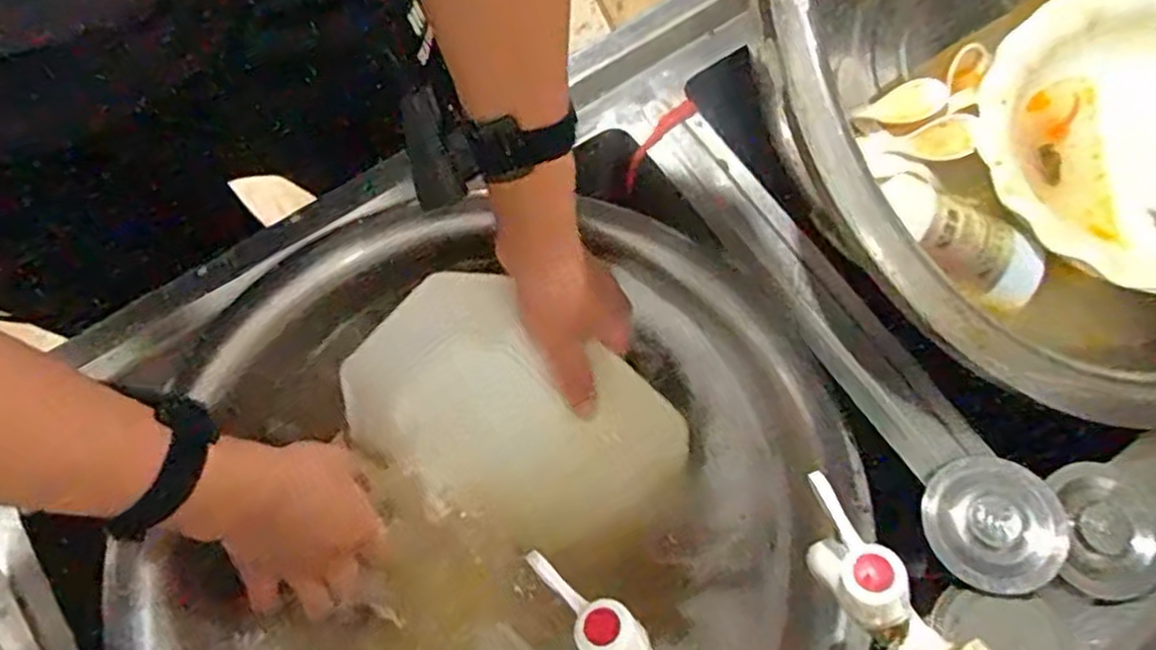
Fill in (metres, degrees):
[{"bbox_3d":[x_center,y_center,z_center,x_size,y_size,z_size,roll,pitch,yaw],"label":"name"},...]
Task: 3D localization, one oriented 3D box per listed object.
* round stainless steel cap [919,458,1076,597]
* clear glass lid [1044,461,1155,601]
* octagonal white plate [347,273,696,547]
[{"bbox_3d":[0.266,0.128,0.478,0.081,0.021,0.081,-7,64,14],"label":"round stainless steel cap"},{"bbox_3d":[0.338,0.129,0.471,0.066,0.022,0.081,1,72,-1],"label":"clear glass lid"},{"bbox_3d":[-0.049,0.068,0.538,0.228,0.024,0.159,40,95,-2],"label":"octagonal white plate"}]

